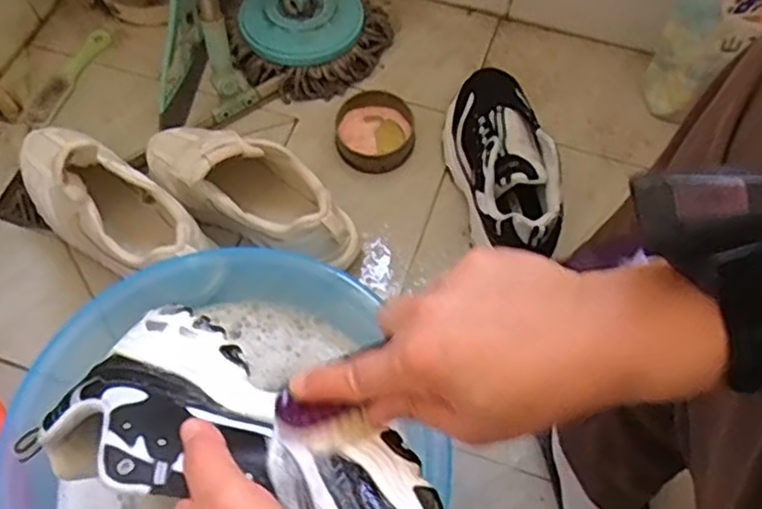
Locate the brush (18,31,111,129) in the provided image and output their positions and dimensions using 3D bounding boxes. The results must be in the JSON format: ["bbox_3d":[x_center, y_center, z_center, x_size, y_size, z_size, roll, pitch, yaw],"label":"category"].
[{"bbox_3d":[-0.409,-0.233,0.886,0.035,0.020,0.167,22,66,10],"label":"brush"}]

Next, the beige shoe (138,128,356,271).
[{"bbox_3d":[-0.147,-0.077,0.741,0.269,0.153,0.099,35,69,15],"label":"beige shoe"}]

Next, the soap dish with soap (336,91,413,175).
[{"bbox_3d":[-0.007,-0.149,0.835,0.097,0.035,0.104,0,64,-1],"label":"soap dish with soap"}]

